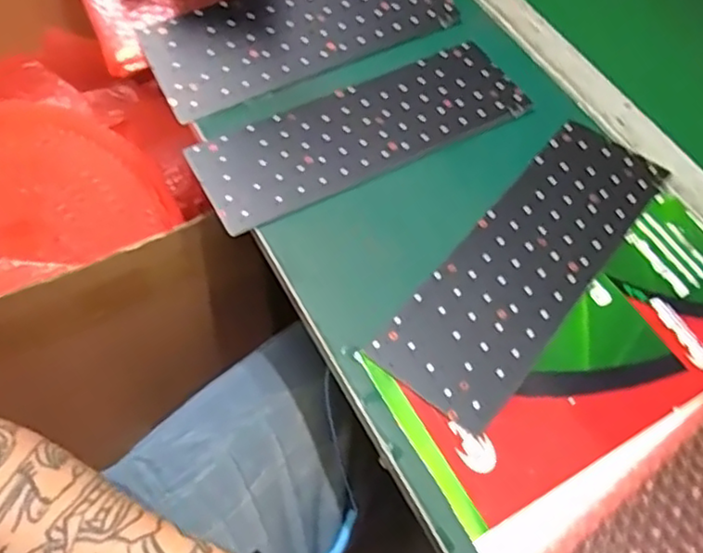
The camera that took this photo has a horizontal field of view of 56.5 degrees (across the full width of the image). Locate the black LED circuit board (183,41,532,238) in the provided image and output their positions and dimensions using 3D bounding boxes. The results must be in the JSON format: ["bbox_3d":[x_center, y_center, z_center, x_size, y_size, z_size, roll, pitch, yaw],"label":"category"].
[{"bbox_3d":[0.010,-0.122,0.542,0.276,0.004,0.095,-25,64,-16],"label":"black LED circuit board"}]

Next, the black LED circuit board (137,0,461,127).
[{"bbox_3d":[-0.040,-0.225,0.587,0.278,0.005,0.098,-25,81,-16],"label":"black LED circuit board"}]

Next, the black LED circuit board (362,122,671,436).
[{"bbox_3d":[0.133,-0.016,0.480,0.090,0.009,0.276,36,62,18],"label":"black LED circuit board"}]

